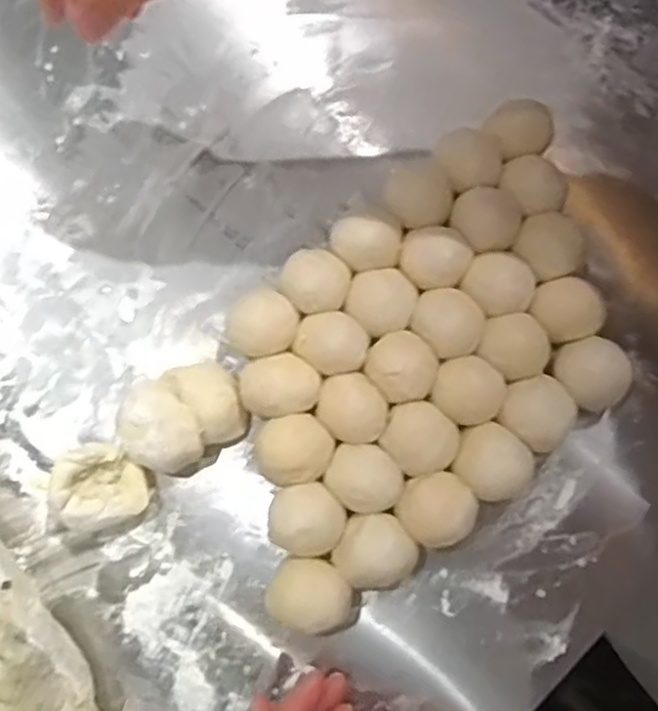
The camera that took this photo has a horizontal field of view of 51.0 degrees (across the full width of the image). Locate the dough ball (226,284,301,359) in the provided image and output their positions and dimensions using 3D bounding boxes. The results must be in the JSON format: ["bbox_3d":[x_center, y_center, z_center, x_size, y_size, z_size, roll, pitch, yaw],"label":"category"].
[{"bbox_3d":[-0.039,-0.017,0.421,0.042,0.039,0.038,-22,80,-4],"label":"dough ball"}]

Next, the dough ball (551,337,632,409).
[{"bbox_3d":[0.155,0.012,0.416,0.036,0.039,0.042,-36,81,-6],"label":"dough ball"}]

